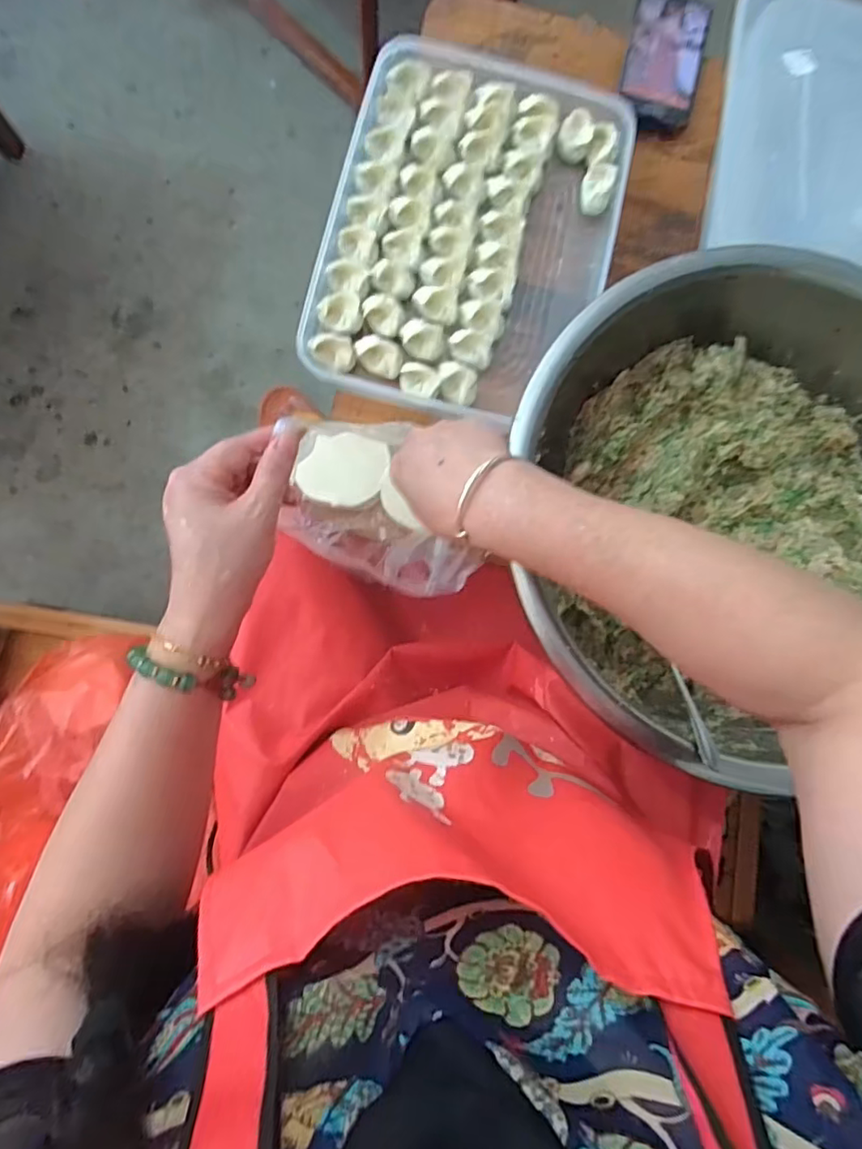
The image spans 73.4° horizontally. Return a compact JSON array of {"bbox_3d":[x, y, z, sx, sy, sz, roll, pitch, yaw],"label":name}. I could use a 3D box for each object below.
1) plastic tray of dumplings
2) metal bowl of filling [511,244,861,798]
[{"bbox_3d":[0.037,-0.321,0.549,0.255,0.040,0.342,15,82,-3],"label":"plastic tray of dumplings"},{"bbox_3d":[0.244,-0.061,0.463,0.395,0.107,0.347,-16,85,-6],"label":"metal bowl of filling"}]

